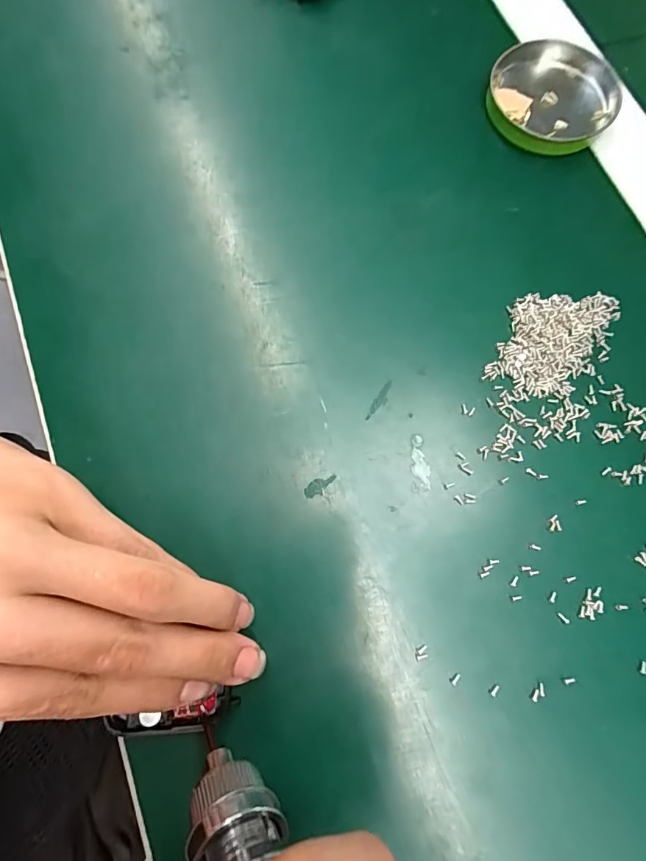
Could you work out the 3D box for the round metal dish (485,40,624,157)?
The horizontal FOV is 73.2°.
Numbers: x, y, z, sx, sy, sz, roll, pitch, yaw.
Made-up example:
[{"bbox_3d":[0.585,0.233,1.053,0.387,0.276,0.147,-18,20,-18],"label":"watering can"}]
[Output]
[{"bbox_3d":[0.122,-0.176,0.230,0.067,0.011,0.060,3,75,-1],"label":"round metal dish"}]

